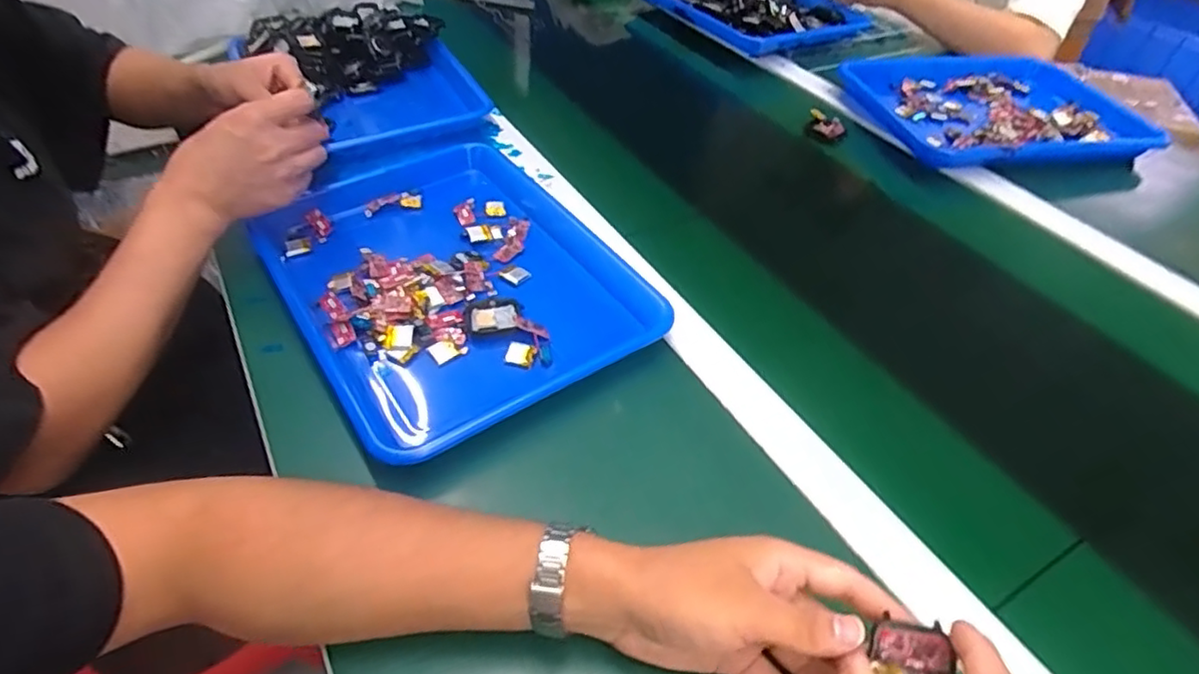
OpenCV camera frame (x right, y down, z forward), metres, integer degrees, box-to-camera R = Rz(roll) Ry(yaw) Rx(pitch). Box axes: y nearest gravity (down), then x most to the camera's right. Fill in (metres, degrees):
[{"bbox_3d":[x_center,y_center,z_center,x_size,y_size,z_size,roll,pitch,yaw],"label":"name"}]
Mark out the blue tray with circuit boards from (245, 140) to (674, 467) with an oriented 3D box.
[{"bbox_3d":[-0.125,-0.052,0.544,0.250,0.037,0.325,-26,52,-25],"label":"blue tray with circuit boards"}]

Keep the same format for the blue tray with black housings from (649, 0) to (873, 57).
[{"bbox_3d":[0.236,-0.517,0.976,0.233,0.041,0.316,-23,52,-24],"label":"blue tray with black housings"}]

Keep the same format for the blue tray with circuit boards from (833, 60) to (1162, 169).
[{"bbox_3d":[0.483,-0.283,0.785,0.314,0.034,0.254,-6,47,-9],"label":"blue tray with circuit boards"}]

